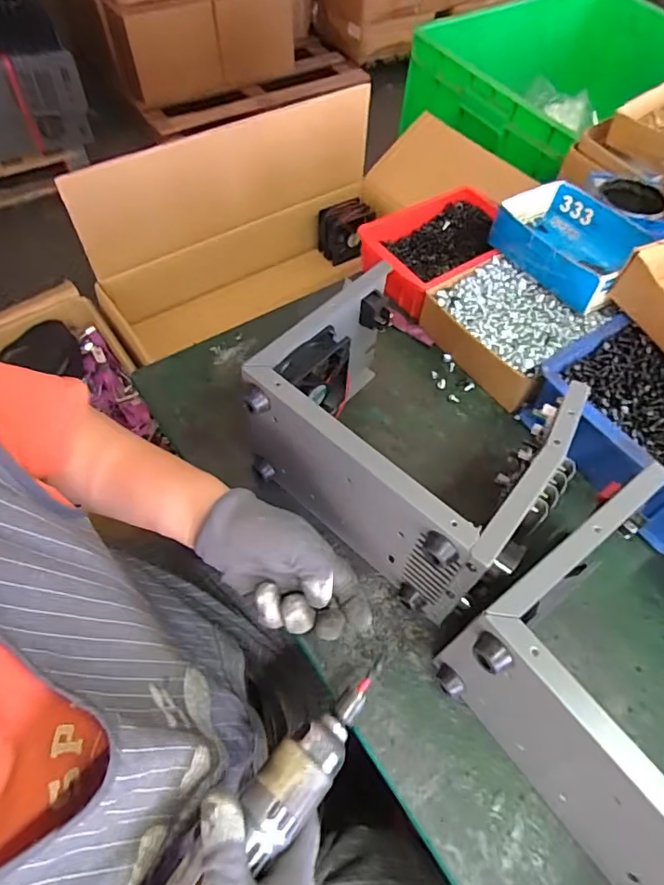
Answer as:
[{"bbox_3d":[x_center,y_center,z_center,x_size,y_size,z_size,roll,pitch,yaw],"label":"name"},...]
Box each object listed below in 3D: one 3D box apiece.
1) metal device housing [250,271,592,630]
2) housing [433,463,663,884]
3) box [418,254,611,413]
[{"bbox_3d":[0.062,-0.001,0.461,0.232,0.151,0.183,37,63,20],"label":"metal device housing"},{"bbox_3d":[0.228,0.189,0.345,0.181,0.152,0.257,-32,64,-21],"label":"housing"},{"bbox_3d":[0.200,-0.133,0.603,0.142,0.060,0.160,-33,64,-21],"label":"box"}]

